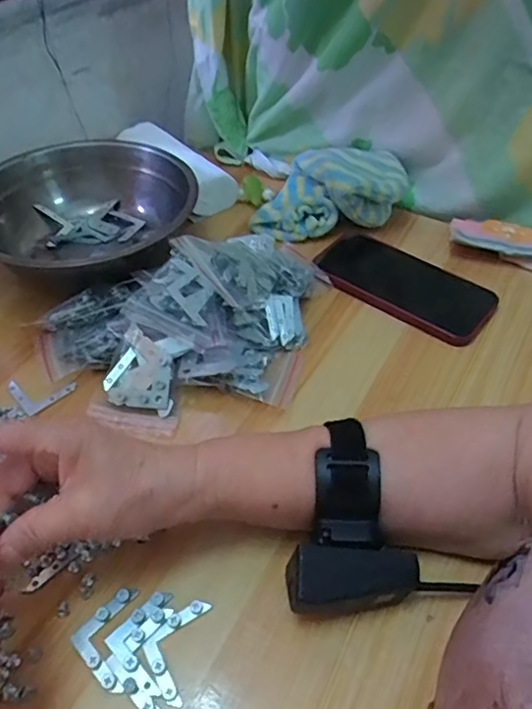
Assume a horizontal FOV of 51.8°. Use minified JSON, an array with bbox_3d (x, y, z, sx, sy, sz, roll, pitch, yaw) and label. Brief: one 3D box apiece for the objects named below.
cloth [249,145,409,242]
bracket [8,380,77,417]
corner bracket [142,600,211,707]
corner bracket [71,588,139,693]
[{"bbox_3d":[0.072,-0.176,0.567,0.133,0.042,0.128,19,50,17],"label":"cloth"},{"bbox_3d":[-0.177,0.027,0.434,0.038,0.004,0.041,36,48,25],"label":"bracket"},{"bbox_3d":[-0.053,0.161,0.303,0.031,0.004,0.052,9,47,9],"label":"corner bracket"},{"bbox_3d":[-0.092,0.159,0.308,0.032,0.005,0.052,-1,47,-1],"label":"corner bracket"}]

